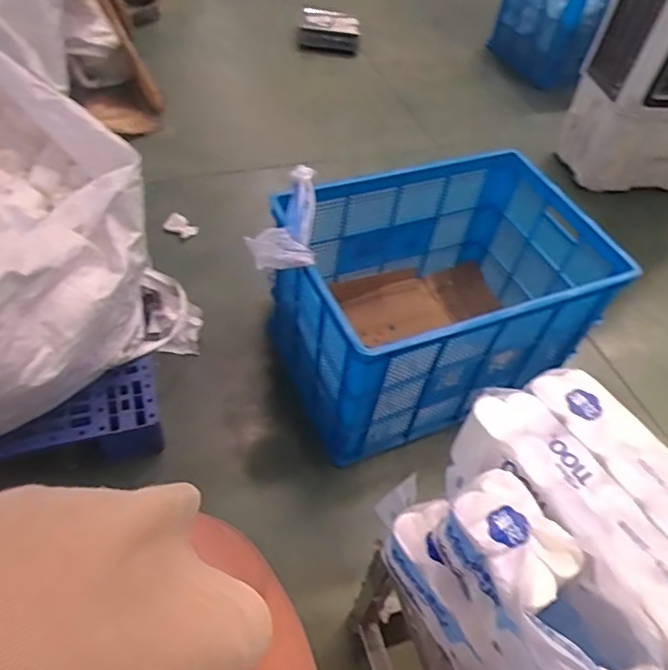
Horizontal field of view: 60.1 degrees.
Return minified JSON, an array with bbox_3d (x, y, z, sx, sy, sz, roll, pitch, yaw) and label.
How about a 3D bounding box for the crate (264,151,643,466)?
[{"bbox_3d":[0.276,-0.109,1.628,0.842,0.467,0.565,-17,55,-20],"label":"crate"}]

